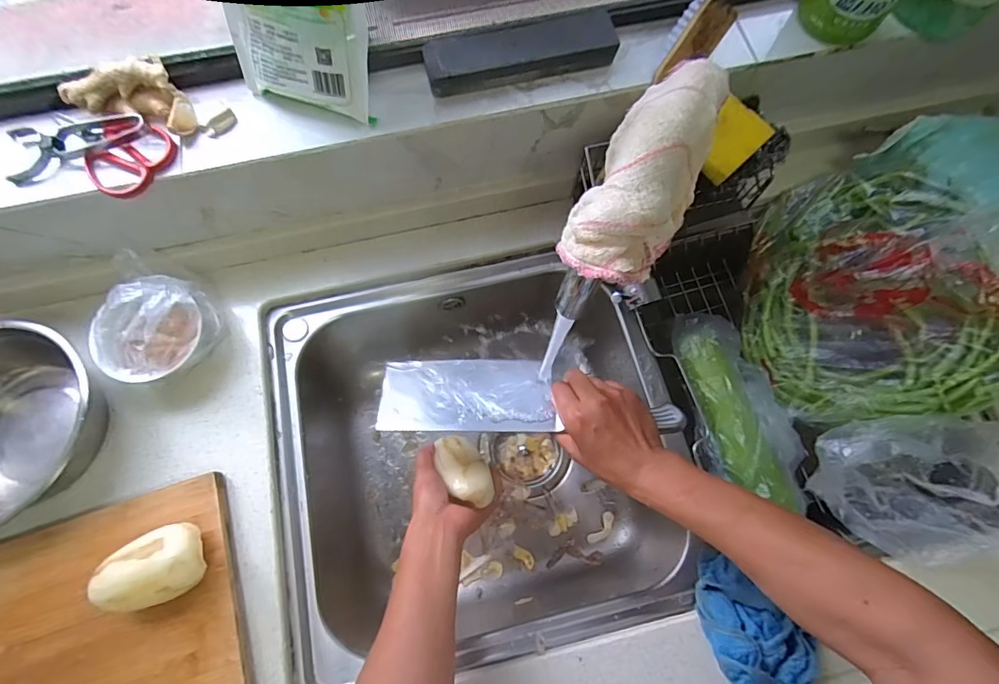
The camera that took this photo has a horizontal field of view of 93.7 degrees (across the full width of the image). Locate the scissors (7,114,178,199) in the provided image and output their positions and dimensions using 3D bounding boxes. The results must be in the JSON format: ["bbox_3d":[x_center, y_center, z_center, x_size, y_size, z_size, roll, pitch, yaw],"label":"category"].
[{"bbox_3d":[-0.406,-0.189,0.460,0.154,0.023,0.086,9,70,2],"label":"scissors"}]

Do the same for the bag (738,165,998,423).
[{"bbox_3d":[0.424,-0.054,0.538,0.263,0.112,0.298,10,84,44],"label":"bag"}]

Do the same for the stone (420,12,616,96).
[{"bbox_3d":[0.019,-0.307,0.492,0.194,0.030,0.067,-12,72,-4],"label":"stone"}]

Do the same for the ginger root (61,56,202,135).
[{"bbox_3d":[-0.362,-0.250,0.462,0.120,0.039,0.060,12,72,4],"label":"ginger root"}]

